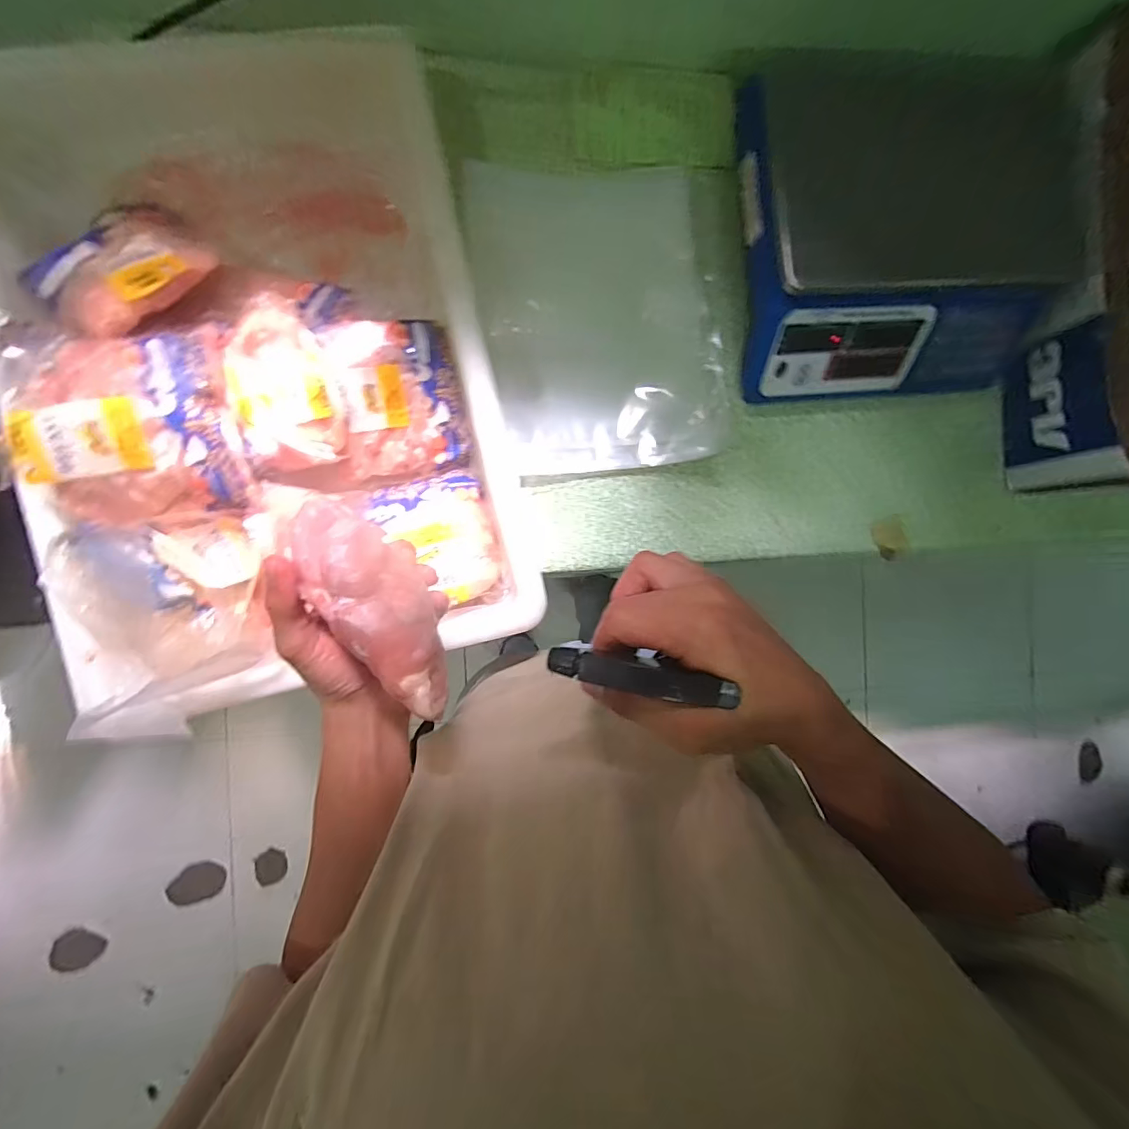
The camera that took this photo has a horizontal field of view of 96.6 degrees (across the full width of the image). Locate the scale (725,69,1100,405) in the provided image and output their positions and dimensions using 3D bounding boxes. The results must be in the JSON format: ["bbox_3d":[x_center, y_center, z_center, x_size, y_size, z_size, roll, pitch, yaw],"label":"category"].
[{"bbox_3d":[0.382,-0.360,0.571,0.364,0.127,0.303,-7,91,-8],"label":"scale"}]

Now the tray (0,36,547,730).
[{"bbox_3d":[-0.279,-0.187,0.471,0.414,0.119,0.591,-13,92,-8],"label":"tray"}]

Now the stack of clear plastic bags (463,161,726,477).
[{"bbox_3d":[0.042,-0.278,0.573,0.258,0.026,0.338,-10,91,-8],"label":"stack of clear plastic bags"}]

